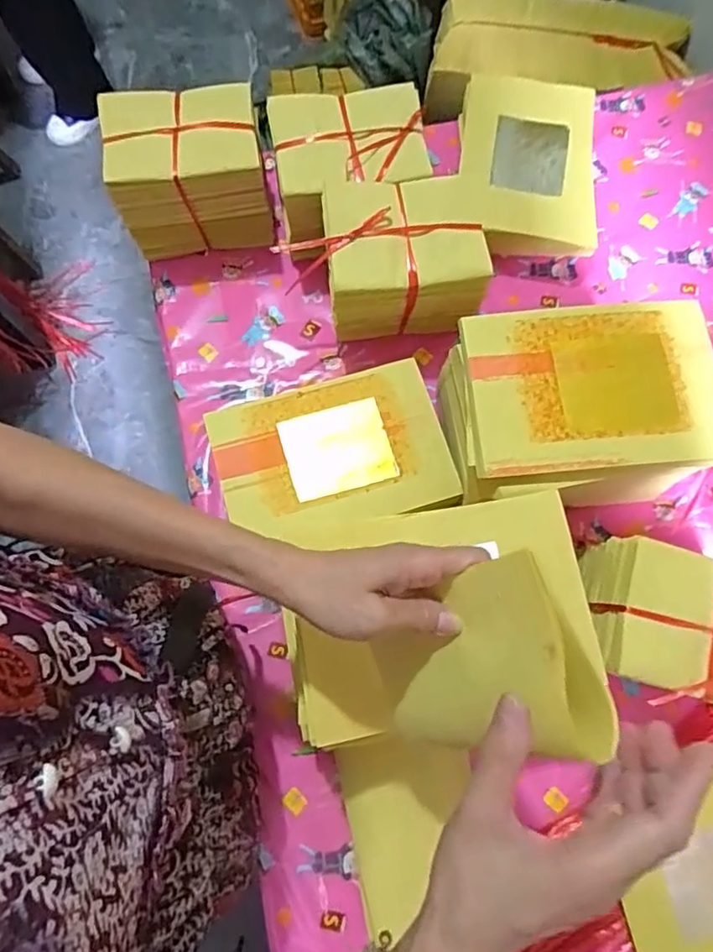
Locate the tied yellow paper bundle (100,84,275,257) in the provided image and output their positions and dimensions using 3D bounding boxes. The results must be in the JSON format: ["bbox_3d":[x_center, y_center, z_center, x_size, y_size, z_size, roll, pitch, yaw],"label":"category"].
[{"bbox_3d":[-0.190,-0.349,0.668,0.163,0.128,0.112,-7,75,-3],"label":"tied yellow paper bundle"}]

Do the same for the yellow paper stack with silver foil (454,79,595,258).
[{"bbox_3d":[0.213,-0.383,0.726,0.171,0.079,0.221,6,75,1],"label":"yellow paper stack with silver foil"}]

